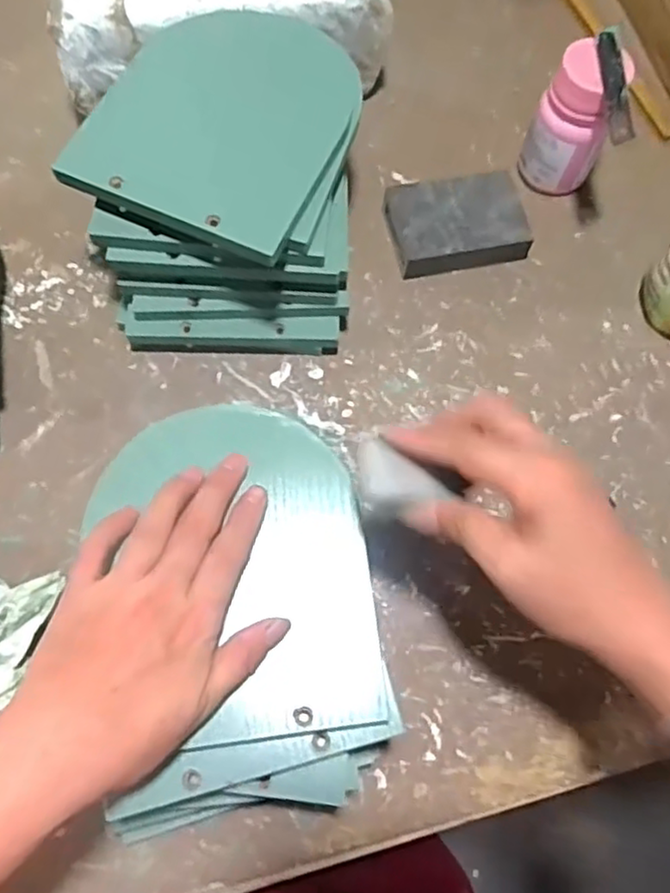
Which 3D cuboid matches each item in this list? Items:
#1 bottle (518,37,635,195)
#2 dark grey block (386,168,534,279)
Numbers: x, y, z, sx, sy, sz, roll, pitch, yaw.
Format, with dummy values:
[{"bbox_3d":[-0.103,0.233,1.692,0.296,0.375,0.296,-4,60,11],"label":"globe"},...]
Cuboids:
[{"bbox_3d":[0.178,-0.241,0.504,0.053,0.101,0.049,1,70,-3],"label":"bottle"},{"bbox_3d":[0.094,-0.169,0.512,0.098,0.029,0.073,-13,71,-7],"label":"dark grey block"}]

